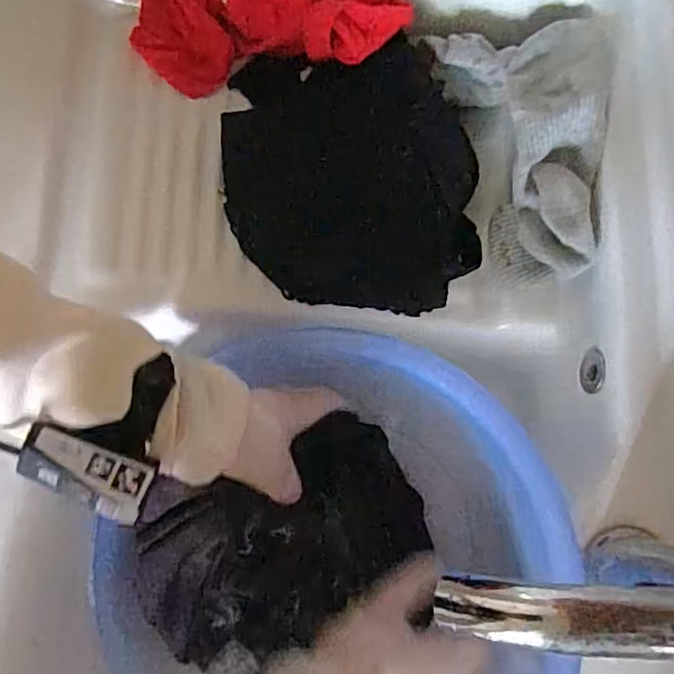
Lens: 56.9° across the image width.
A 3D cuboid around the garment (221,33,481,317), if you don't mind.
[{"bbox_3d":[0.011,-0.112,0.456,0.178,0.036,0.180,-3,98,-8],"label":"garment"}]

